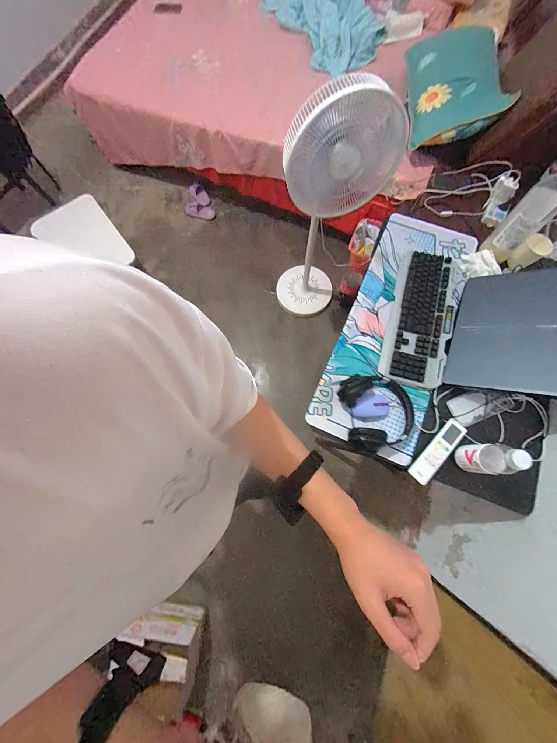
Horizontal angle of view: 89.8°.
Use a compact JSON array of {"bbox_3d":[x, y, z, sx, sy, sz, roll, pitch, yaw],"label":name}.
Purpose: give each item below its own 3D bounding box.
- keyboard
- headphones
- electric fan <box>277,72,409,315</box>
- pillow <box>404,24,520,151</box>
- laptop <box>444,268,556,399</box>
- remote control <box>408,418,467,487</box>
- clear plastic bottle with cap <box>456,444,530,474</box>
[{"bbox_3d":[0.432,-0.169,0.836,0.174,0.029,0.435,16,75,7],"label":"keyboard"},{"bbox_3d":[0.270,0.106,0.750,0.184,0.067,0.202,-9,74,-1],"label":"headphones"},{"bbox_3d":[0.177,-0.636,1.237,0.368,1.072,0.287,-14,74,-2],"label":"electric fan"},{"bbox_3d":[0.748,-1.234,1.200,0.352,0.142,0.522,-3,77,25],"label":"pillow"},{"bbox_3d":[0.614,-0.115,0.744,0.250,0.018,0.362,6,70,48],"label":"laptop"},{"bbox_3d":[0.421,0.210,0.738,0.054,0.017,0.189,42,79,12],"label":"remote control"},{"bbox_3d":[0.487,0.203,0.646,0.058,0.163,0.069,0,74,2],"label":"clear plastic bottle with cap"}]

